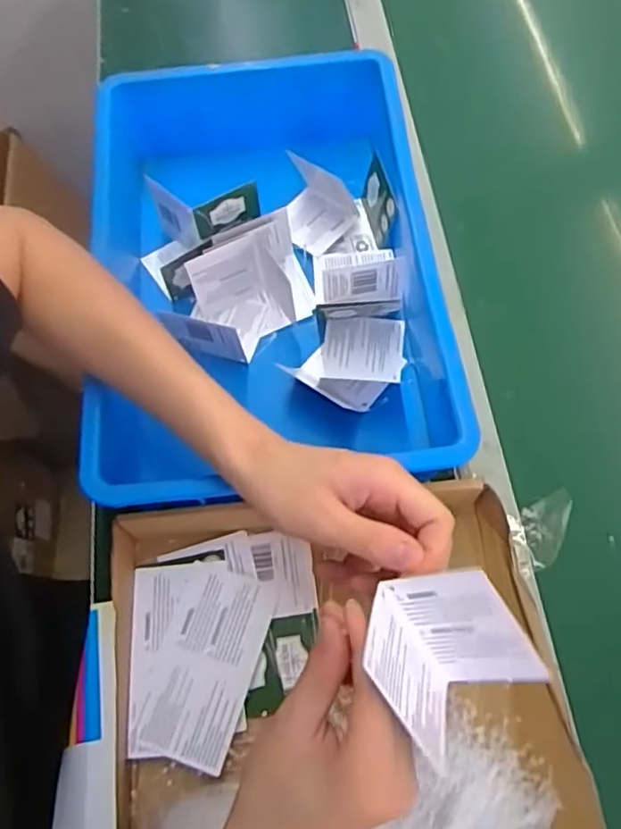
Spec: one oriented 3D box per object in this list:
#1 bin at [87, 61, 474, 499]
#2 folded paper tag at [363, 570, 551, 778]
[{"bbox_3d":[-0.045,-0.131,0.562,0.291,0.109,0.387,-6,67,-2],"label":"bin"},{"bbox_3d":[0.067,0.118,0.303,0.073,0.058,0.068,-30,97,21],"label":"folded paper tag"}]

